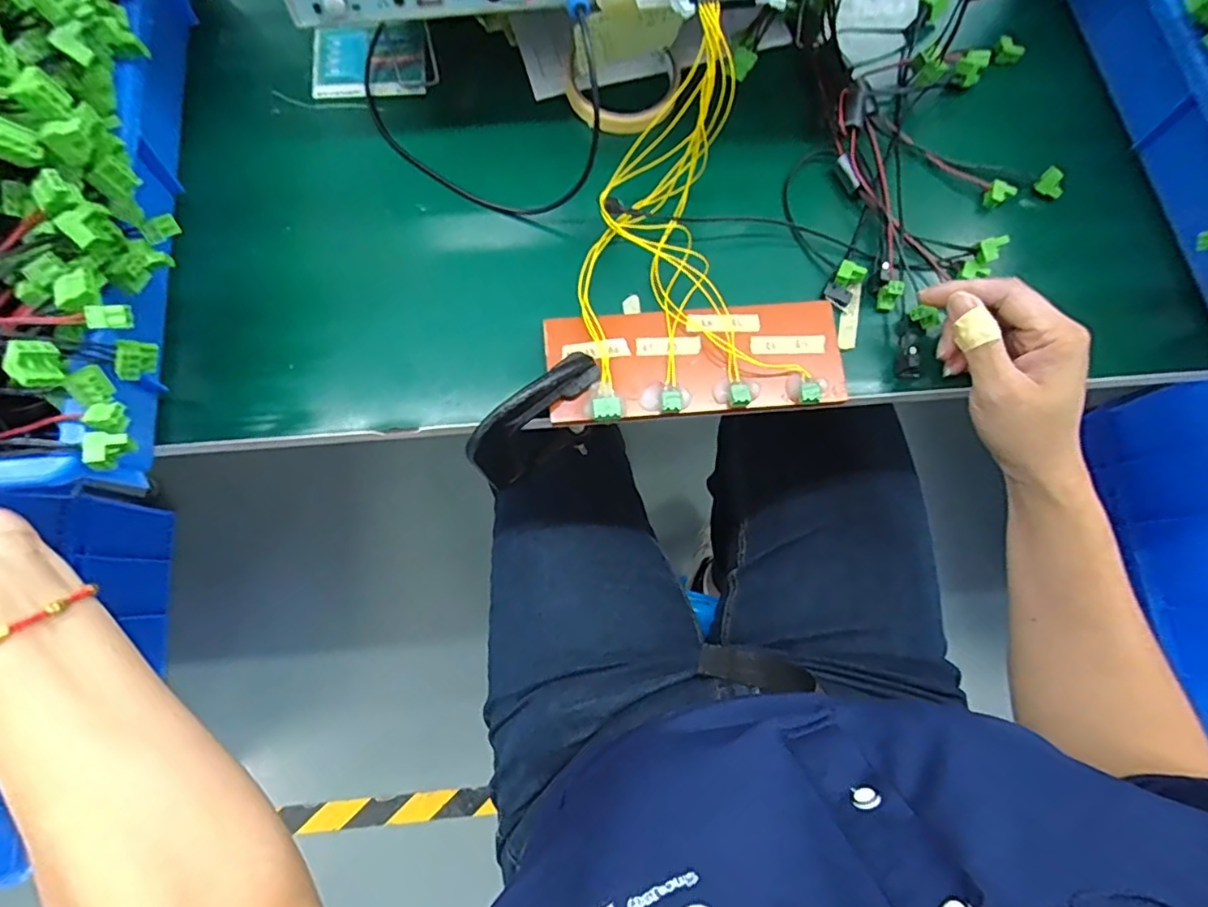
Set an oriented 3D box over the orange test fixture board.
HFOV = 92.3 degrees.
[{"bbox_3d":[0.060,-0.065,0.389,0.192,0.020,0.082,-7,77,-3],"label":"orange test fixture board"}]

